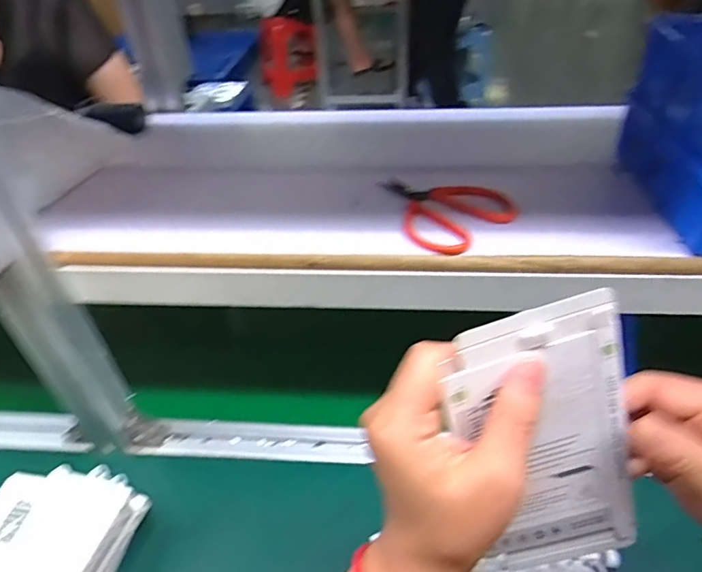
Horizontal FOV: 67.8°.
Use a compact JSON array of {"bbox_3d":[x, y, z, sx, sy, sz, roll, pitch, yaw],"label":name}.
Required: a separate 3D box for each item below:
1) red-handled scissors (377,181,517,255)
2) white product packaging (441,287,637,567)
[{"bbox_3d":[0.075,-0.071,0.462,0.098,0.009,0.115,-29,46,-28],"label":"red-handled scissors"},{"bbox_3d":[0.101,0.084,0.270,0.087,0.164,0.005,-16,24,0],"label":"white product packaging"}]

